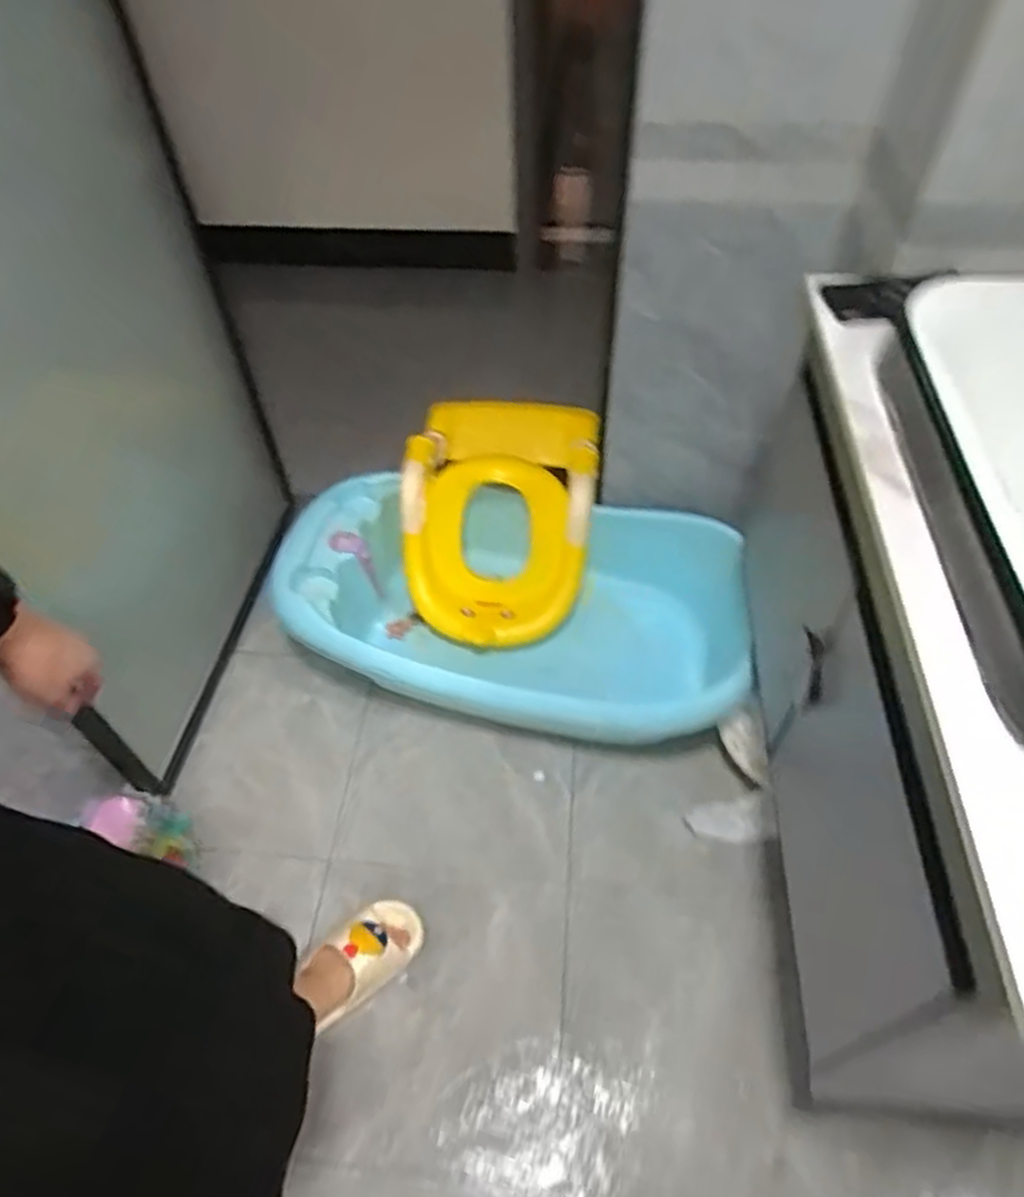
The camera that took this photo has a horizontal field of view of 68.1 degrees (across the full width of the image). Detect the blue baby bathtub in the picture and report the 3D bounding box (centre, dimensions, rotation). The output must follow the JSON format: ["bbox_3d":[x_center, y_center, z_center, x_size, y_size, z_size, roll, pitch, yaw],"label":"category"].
[{"bbox_3d":[-0.003,0.020,1.444,0.823,0.268,0.463,11,52,11],"label":"blue baby bathtub"}]

